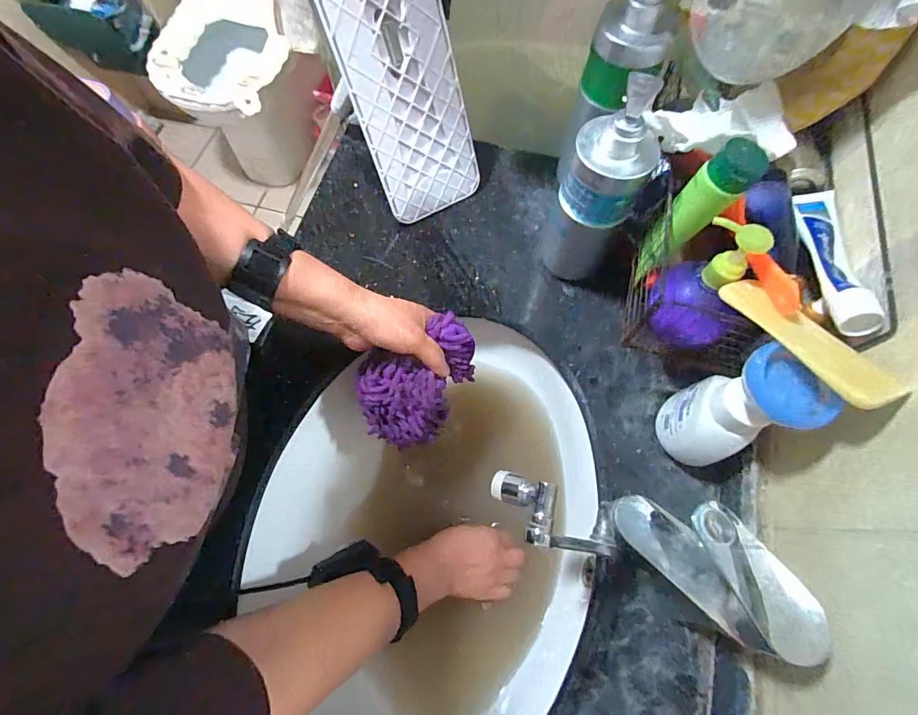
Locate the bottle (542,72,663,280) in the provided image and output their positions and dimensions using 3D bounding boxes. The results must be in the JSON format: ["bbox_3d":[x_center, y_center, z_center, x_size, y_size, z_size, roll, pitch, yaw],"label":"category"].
[{"bbox_3d":[0.138,-0.168,0.454,0.079,0.224,0.084,22,70,8],"label":"bottle"}]

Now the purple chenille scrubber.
[{"bbox_3d":[-0.048,0.025,0.468,0.098,0.099,0.132,33,72,12],"label":"purple chenille scrubber"}]

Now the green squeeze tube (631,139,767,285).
[{"bbox_3d":[0.203,-0.125,0.393,0.034,0.146,0.045,-19,69,-29],"label":"green squeeze tube"}]

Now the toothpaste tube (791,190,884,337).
[{"bbox_3d":[0.306,-0.090,0.362,0.036,0.025,0.164,14,55,5],"label":"toothpaste tube"}]

